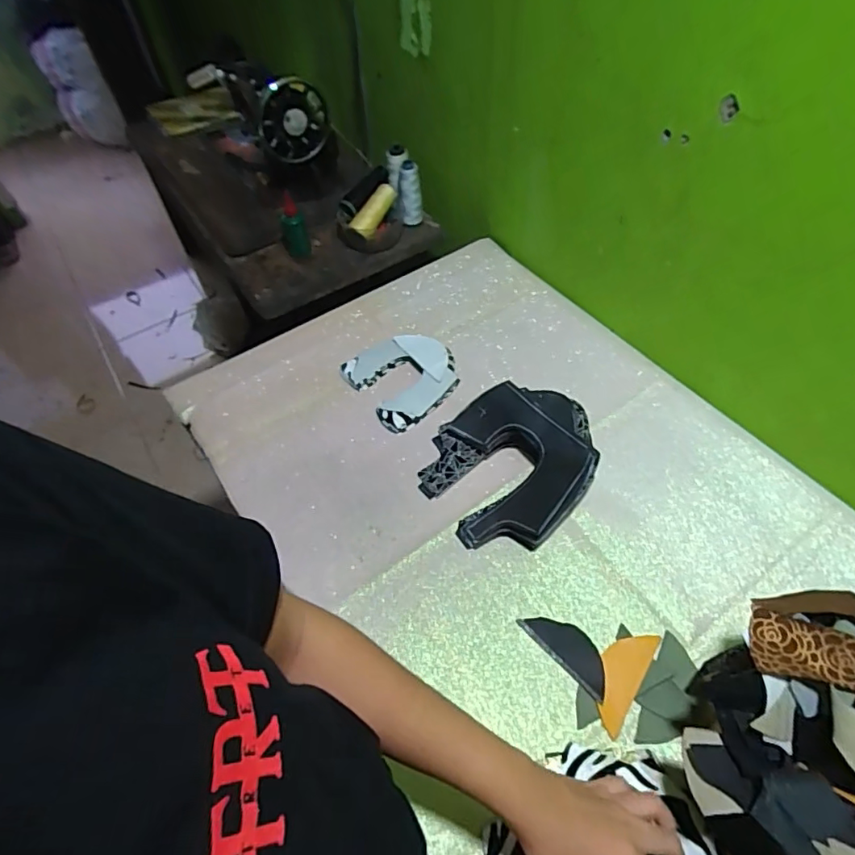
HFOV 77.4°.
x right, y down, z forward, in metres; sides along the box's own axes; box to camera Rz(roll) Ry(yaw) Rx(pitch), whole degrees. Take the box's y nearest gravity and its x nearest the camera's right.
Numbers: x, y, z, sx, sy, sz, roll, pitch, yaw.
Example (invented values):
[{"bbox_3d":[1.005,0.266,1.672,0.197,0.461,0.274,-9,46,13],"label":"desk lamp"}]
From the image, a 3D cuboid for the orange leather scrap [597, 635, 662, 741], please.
[{"bbox_3d":[0.194,0.251,0.539,0.042,0.008,0.105,27,60,21],"label":"orange leather scrap"}]

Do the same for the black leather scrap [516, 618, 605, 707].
[{"bbox_3d":[0.150,0.232,0.563,0.041,0.004,0.104,-38,61,-22],"label":"black leather scrap"}]

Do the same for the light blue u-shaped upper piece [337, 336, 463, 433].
[{"bbox_3d":[-0.036,-0.080,0.795,0.148,0.024,0.157,-36,60,-21],"label":"light blue u-shaped upper piece"}]

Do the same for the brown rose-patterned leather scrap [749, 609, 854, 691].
[{"bbox_3d":[0.295,0.173,0.404,0.089,0.007,0.046,12,55,12],"label":"brown rose-patterned leather scrap"}]

